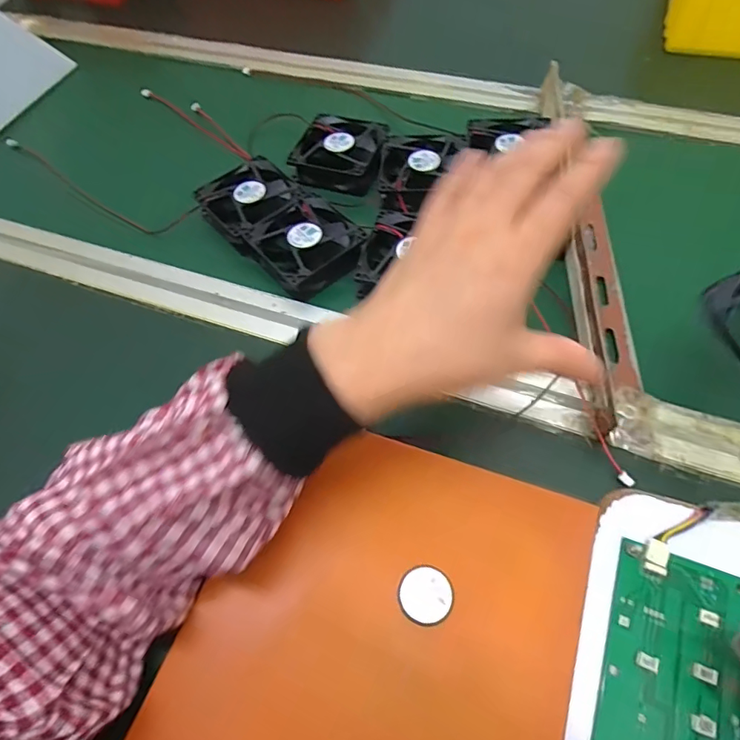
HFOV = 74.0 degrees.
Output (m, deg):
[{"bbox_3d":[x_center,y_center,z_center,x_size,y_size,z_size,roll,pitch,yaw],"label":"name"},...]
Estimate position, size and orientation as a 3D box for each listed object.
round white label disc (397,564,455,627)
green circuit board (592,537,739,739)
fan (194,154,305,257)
[{"bbox_3d":[0.030,0.123,0.268,0.029,0.004,0.029,-2,58,3],"label":"round white label disc"},{"bbox_3d":[0.149,0.159,0.241,0.064,0.009,0.134,17,61,14],"label":"green circuit board"},{"bbox_3d":[-0.113,-0.156,0.458,0.084,0.022,0.084,36,67,23],"label":"fan"}]

